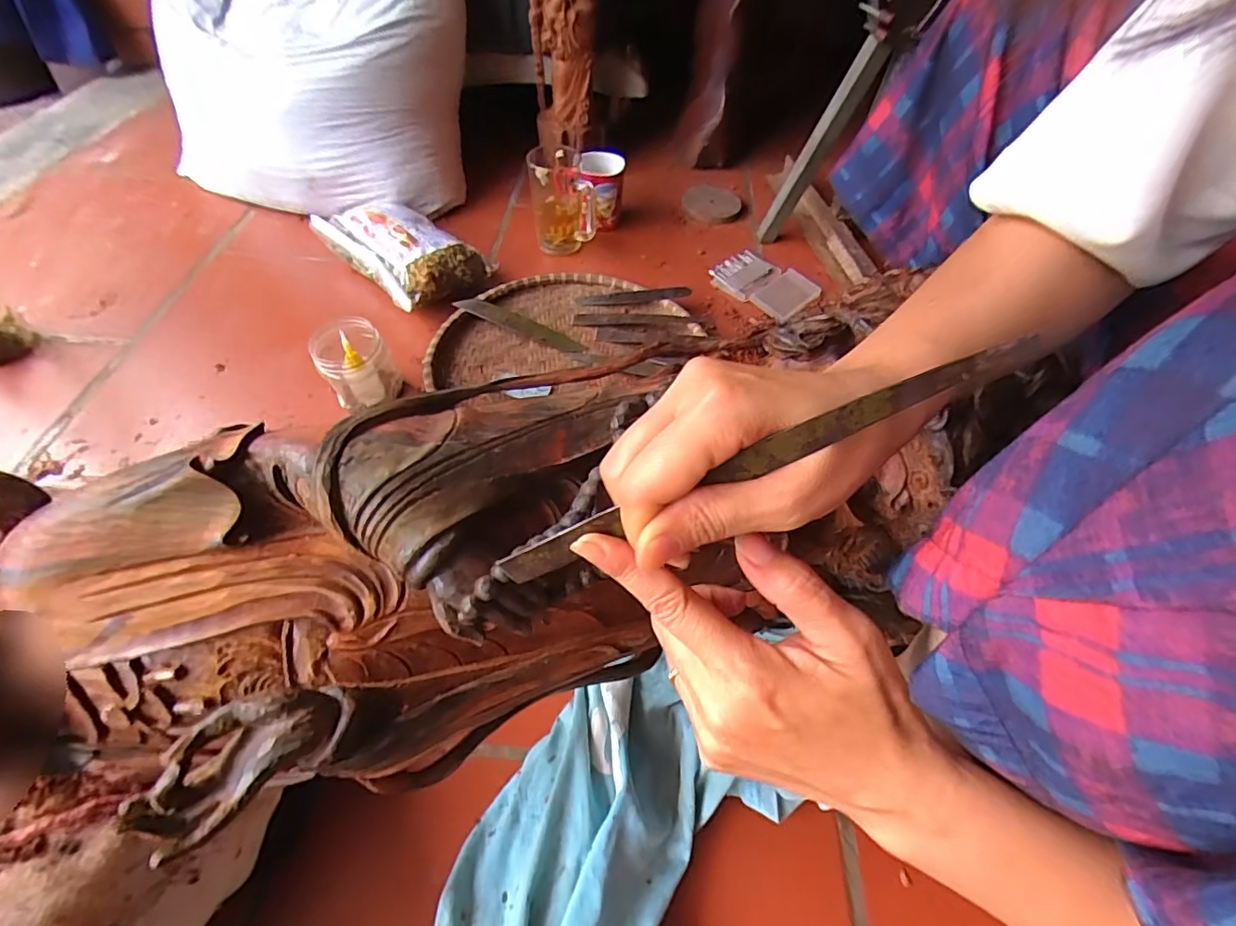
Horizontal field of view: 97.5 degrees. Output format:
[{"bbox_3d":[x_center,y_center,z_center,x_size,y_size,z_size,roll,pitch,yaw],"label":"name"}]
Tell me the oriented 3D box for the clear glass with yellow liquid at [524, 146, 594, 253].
[{"bbox_3d":[-0.082,-0.390,0.795,0.088,0.117,0.092,-7,53,-6],"label":"clear glass with yellow liquid"}]

